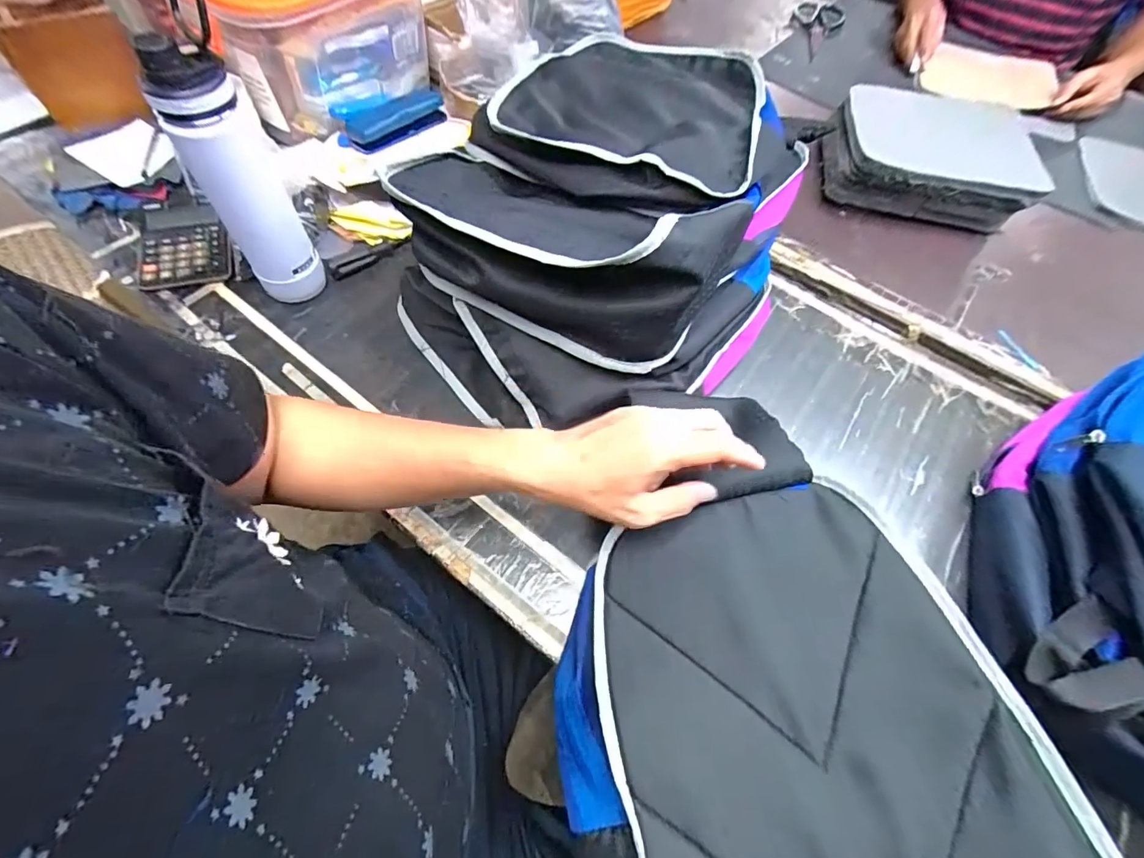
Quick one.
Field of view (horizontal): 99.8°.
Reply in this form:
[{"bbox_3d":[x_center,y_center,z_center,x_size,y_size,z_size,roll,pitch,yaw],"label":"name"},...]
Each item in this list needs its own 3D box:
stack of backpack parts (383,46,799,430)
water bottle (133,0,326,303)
[{"bbox_3d":[0.074,-0.280,0.591,0.385,0.204,0.572,28,64,11],"label":"stack of backpack parts"},{"bbox_3d":[-0.344,-0.260,0.507,0.089,0.287,0.068,-31,68,-18],"label":"water bottle"}]

